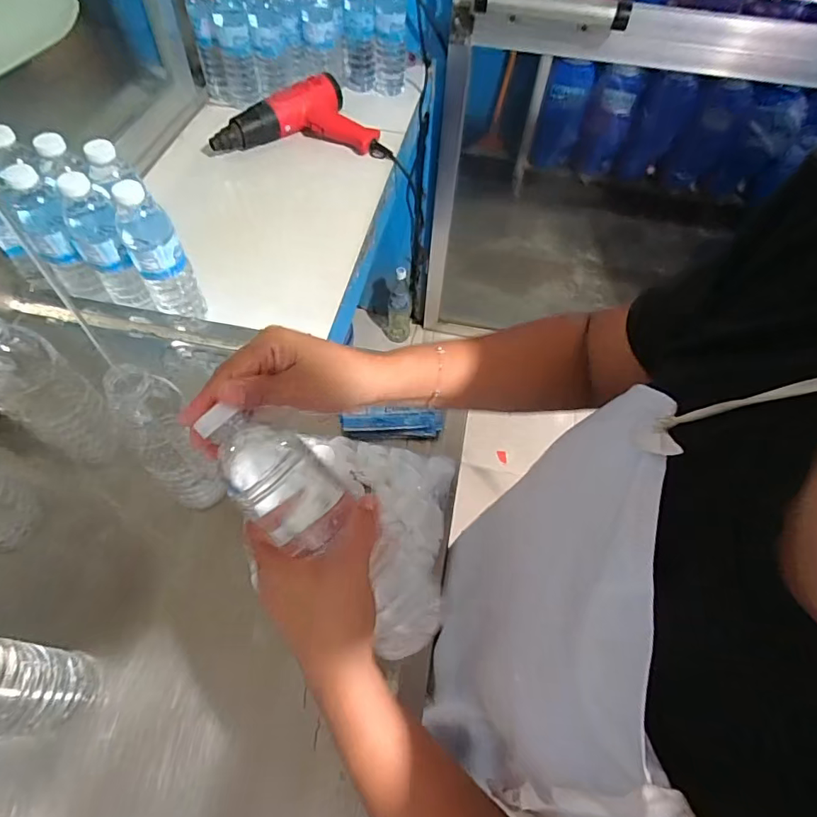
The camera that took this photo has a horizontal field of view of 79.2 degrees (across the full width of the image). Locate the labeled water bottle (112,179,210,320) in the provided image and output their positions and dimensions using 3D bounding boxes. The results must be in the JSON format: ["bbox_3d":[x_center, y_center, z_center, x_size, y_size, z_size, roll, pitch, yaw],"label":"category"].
[{"bbox_3d":[-0.308,-0.186,0.611,0.060,0.179,0.052,-24,62,-17],"label":"labeled water bottle"}]

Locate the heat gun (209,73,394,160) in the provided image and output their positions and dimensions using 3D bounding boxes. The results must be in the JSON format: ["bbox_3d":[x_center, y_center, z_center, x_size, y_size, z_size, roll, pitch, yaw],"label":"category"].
[{"bbox_3d":[-0.197,-0.547,0.934,0.321,0.072,0.150,-1,58,-3],"label":"heat gun"}]

